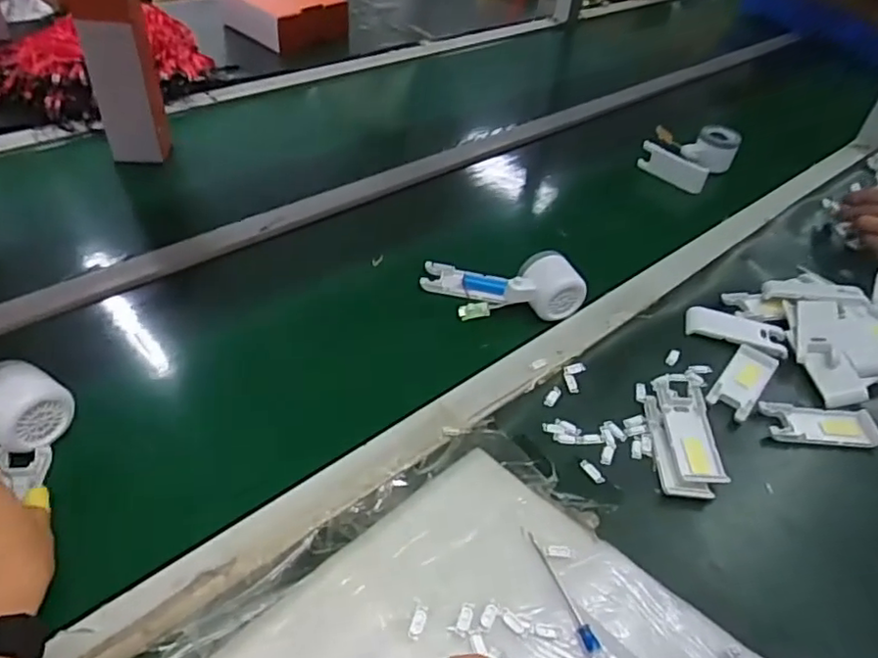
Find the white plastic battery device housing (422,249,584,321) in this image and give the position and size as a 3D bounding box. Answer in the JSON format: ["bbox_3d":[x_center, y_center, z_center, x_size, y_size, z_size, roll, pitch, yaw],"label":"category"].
[{"bbox_3d":[0.068,-0.052,0.668,0.169,0.052,0.079,7,43,1],"label":"white plastic battery device housing"}]

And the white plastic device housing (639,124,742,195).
[{"bbox_3d":[0.375,-0.262,0.933,0.104,0.054,0.120,36,50,27],"label":"white plastic device housing"}]

